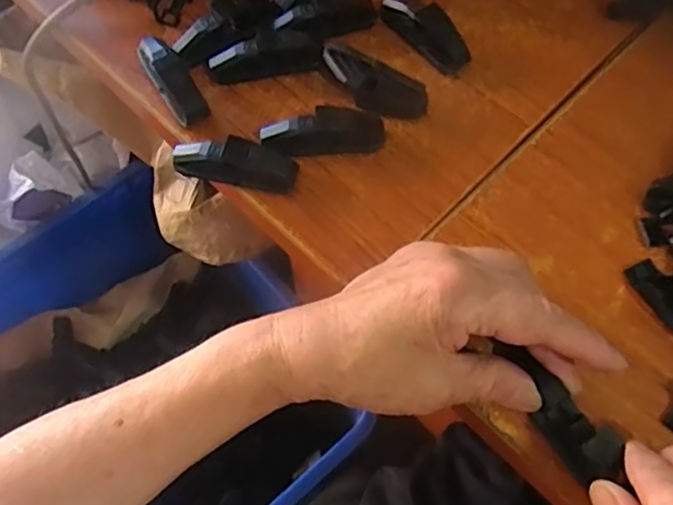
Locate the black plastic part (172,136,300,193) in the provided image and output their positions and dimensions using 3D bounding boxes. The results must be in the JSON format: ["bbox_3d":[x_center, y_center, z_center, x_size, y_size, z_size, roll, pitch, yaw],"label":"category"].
[{"bbox_3d":[-0.060,-0.053,0.357,0.072,0.021,0.020,10,65,9],"label":"black plastic part"}]

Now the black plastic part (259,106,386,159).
[{"bbox_3d":[-0.008,-0.072,0.367,0.074,0.019,0.021,-9,64,0],"label":"black plastic part"}]

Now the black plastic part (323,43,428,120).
[{"bbox_3d":[0.021,-0.106,0.384,0.073,0.021,0.025,31,70,18],"label":"black plastic part"}]

